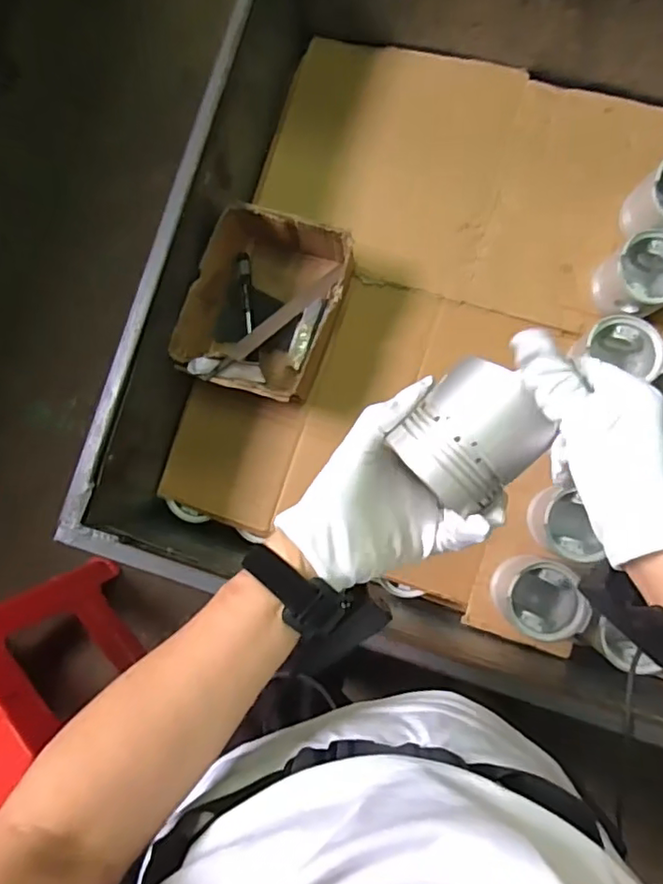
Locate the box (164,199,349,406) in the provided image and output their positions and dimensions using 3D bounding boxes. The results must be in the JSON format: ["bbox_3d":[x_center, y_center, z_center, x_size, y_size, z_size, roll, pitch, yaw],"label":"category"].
[{"bbox_3d":[-0.085,-0.165,0.750,0.163,0.095,0.214,19,87,8],"label":"box"}]

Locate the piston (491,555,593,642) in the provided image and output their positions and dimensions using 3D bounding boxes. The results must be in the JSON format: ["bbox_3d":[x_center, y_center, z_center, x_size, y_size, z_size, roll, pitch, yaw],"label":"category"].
[{"bbox_3d":[0.234,0.175,0.672,0.083,0.084,0.085,-1,85,6],"label":"piston"}]

